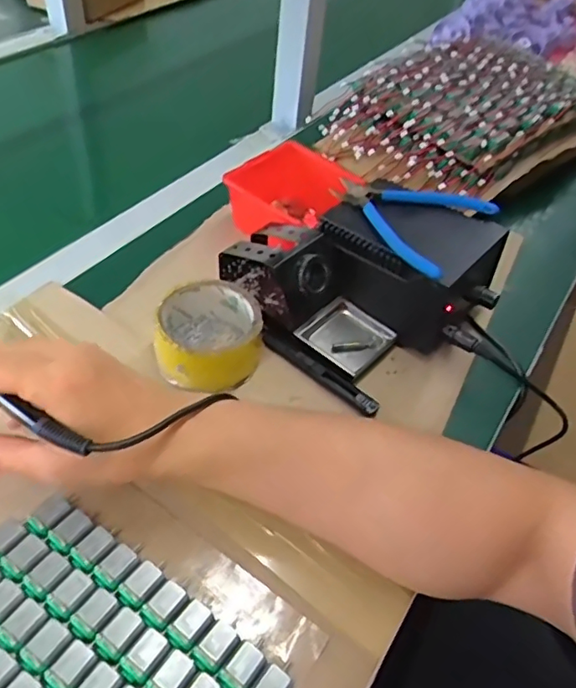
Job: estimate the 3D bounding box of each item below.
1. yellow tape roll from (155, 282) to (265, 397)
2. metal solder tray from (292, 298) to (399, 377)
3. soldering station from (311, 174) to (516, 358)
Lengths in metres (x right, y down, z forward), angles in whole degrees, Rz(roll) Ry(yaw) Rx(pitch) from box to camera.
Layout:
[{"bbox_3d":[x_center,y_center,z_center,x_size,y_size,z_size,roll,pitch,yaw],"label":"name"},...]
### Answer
[{"bbox_3d":[-0.065,-0.008,0.474,0.082,0.045,0.083,3,48,-4],"label":"yellow tape roll"},{"bbox_3d":[0.049,-0.008,0.517,0.071,0.012,0.068,37,54,24],"label":"metal solder tray"},{"bbox_3d":[0.111,-0.074,0.528,0.154,0.086,0.107,37,54,25],"label":"soldering station"}]

